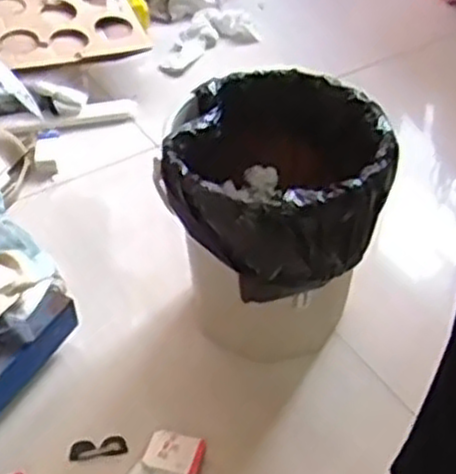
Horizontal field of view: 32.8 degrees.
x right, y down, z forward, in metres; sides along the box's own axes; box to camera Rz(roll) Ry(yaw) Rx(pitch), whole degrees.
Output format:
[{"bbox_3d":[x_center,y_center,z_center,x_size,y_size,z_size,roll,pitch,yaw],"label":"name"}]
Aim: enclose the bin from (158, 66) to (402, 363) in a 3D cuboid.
[{"bbox_3d":[0.058,-0.012,0.901,0.228,0.270,0.239,-1,44,1],"label":"bin"}]

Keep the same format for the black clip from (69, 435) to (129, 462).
[{"bbox_3d":[-0.143,0.233,0.857,0.063,0.004,0.023,-6,44,-5],"label":"black clip"}]

